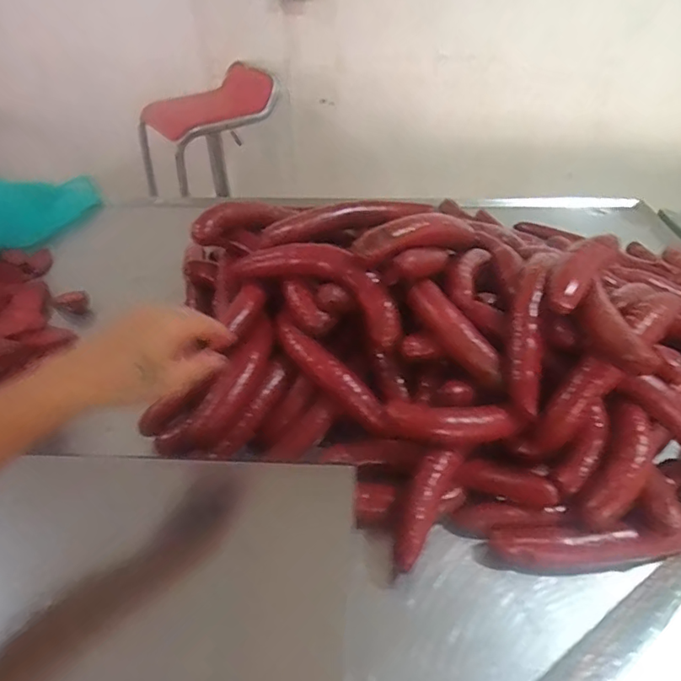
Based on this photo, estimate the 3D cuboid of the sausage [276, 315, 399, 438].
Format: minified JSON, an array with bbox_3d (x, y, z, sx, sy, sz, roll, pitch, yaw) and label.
[{"bbox_3d":[-0.009,0.042,0.595,0.191,0.034,0.030,43,55,14],"label":"sausage"}]

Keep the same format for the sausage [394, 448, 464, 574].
[{"bbox_3d":[0.083,0.165,0.507,0.033,0.046,0.125,20,60,21],"label":"sausage"}]

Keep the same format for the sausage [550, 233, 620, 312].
[{"bbox_3d":[0.263,-0.077,0.555,0.040,0.033,0.127,30,50,29],"label":"sausage"}]

